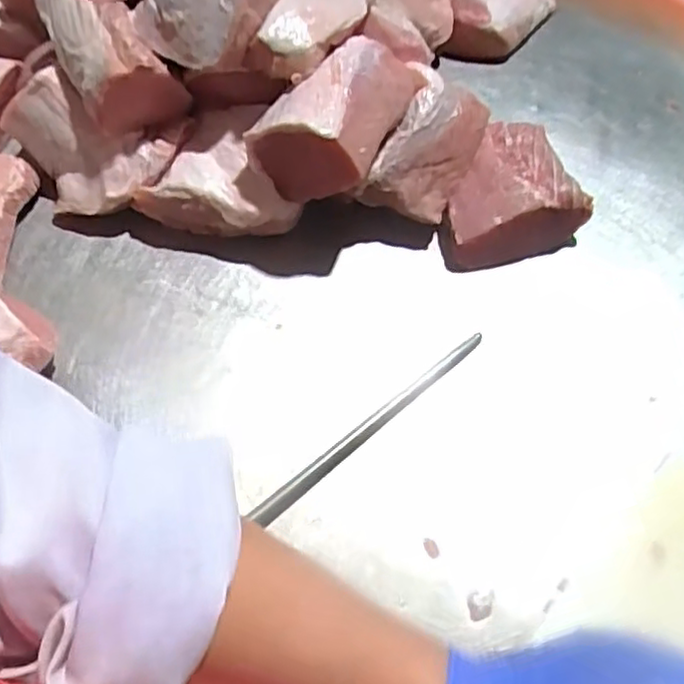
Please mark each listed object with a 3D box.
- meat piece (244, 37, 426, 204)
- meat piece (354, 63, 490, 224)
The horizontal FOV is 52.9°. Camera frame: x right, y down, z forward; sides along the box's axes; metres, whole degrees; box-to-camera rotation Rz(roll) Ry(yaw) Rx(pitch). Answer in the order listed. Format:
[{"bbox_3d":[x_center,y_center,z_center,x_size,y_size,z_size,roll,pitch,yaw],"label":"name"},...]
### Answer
[{"bbox_3d":[0.002,-0.221,0.671,0.106,0.074,0.176,31,63,14],"label":"meat piece"},{"bbox_3d":[0.087,-0.195,0.720,0.089,0.103,0.153,24,62,10],"label":"meat piece"}]

